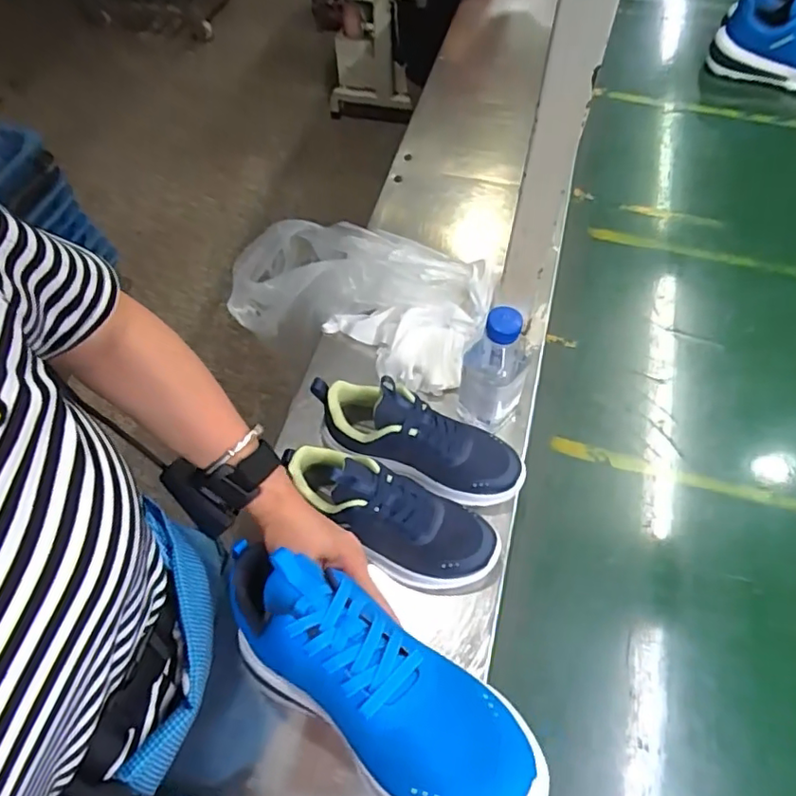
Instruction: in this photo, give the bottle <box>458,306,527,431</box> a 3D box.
[{"bbox_3d":[0.098,-0.032,0.581,0.064,0.157,0.068,11,58,7],"label":"bottle"}]

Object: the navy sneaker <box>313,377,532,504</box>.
[{"bbox_3d":[0.020,0.040,0.574,0.220,0.092,0.073,24,63,0],"label":"navy sneaker"}]

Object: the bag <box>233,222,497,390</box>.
[{"bbox_3d":[-0.076,-0.140,0.737,0.380,0.137,0.168,20,62,31],"label":"bag"}]

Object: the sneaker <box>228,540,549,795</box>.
[{"bbox_3d":[-0.030,0.188,0.393,0.260,0.098,0.097,23,63,32],"label":"sneaker"}]

